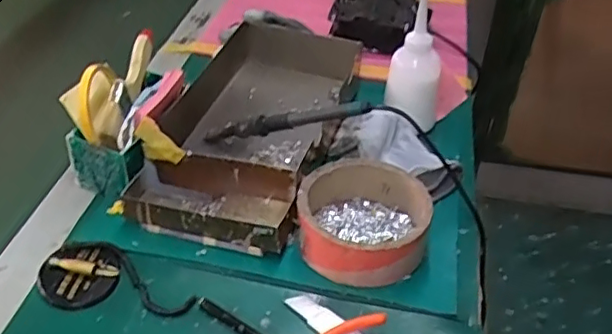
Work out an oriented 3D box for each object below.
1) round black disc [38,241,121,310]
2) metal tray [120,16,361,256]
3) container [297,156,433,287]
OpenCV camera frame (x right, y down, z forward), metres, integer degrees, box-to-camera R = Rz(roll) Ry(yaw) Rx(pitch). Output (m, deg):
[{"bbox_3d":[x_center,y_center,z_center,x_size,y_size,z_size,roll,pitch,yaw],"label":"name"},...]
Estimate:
[{"bbox_3d":[-0.202,0.097,0.549,0.062,0.018,0.068,1,40,-1],"label":"round black disc"},{"bbox_3d":[-0.055,-0.055,0.700,0.171,0.066,0.347,12,41,12],"label":"metal tray"},{"bbox_3d":[0.055,0.051,0.586,0.119,0.053,0.119,1,40,-1],"label":"container"}]

